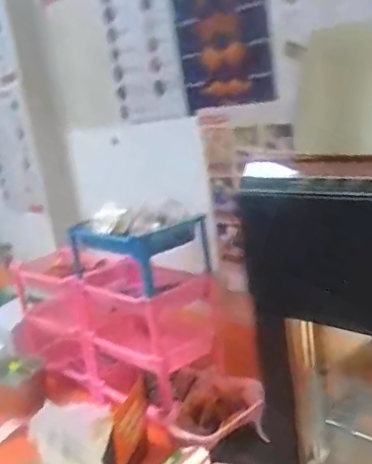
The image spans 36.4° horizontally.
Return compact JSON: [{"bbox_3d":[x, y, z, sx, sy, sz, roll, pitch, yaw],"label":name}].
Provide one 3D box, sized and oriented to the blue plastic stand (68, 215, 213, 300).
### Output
[{"bbox_3d":[-0.124,0.044,1.350,0.203,0.134,0.321,-19,17,-40],"label":"blue plastic stand"}]

